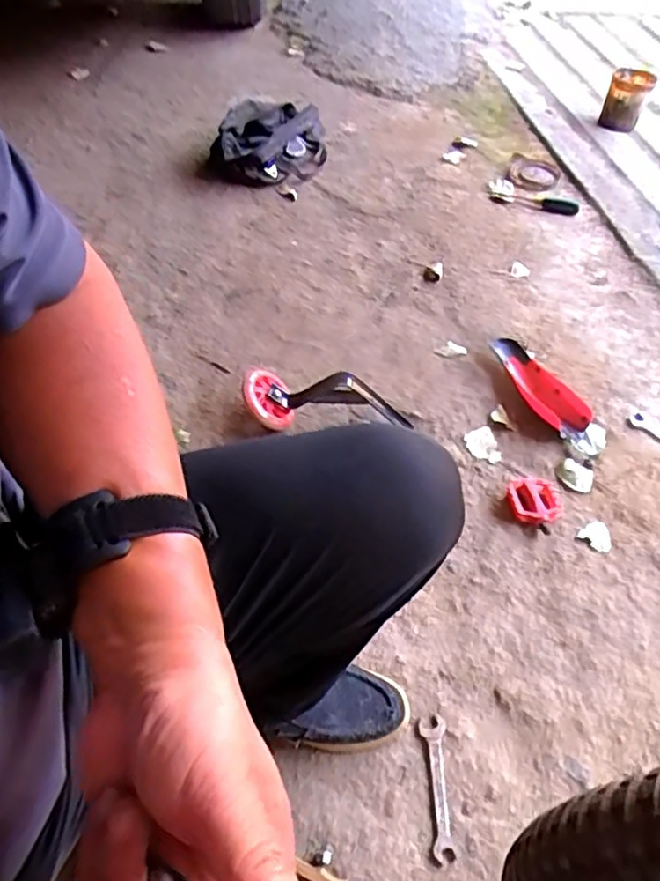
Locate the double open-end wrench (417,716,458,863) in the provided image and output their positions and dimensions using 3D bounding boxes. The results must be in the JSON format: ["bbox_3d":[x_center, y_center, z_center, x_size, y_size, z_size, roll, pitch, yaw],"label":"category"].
[{"bbox_3d":[0.127,0.400,0.722,0.031,0.011,0.143,1,50,-4],"label":"double open-end wrench"}]

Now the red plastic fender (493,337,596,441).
[{"bbox_3d":[0.379,-0.103,1.135,0.075,0.032,0.245,-19,54,-19],"label":"red plastic fender"}]

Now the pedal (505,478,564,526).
[{"bbox_3d":[0.319,0.095,0.971,0.081,0.027,0.081,2,53,-3],"label":"pedal"}]

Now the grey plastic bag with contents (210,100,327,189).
[{"bbox_3d":[-0.139,-0.810,1.645,0.260,0.125,0.349,20,52,12],"label":"grey plastic bag with contents"}]

